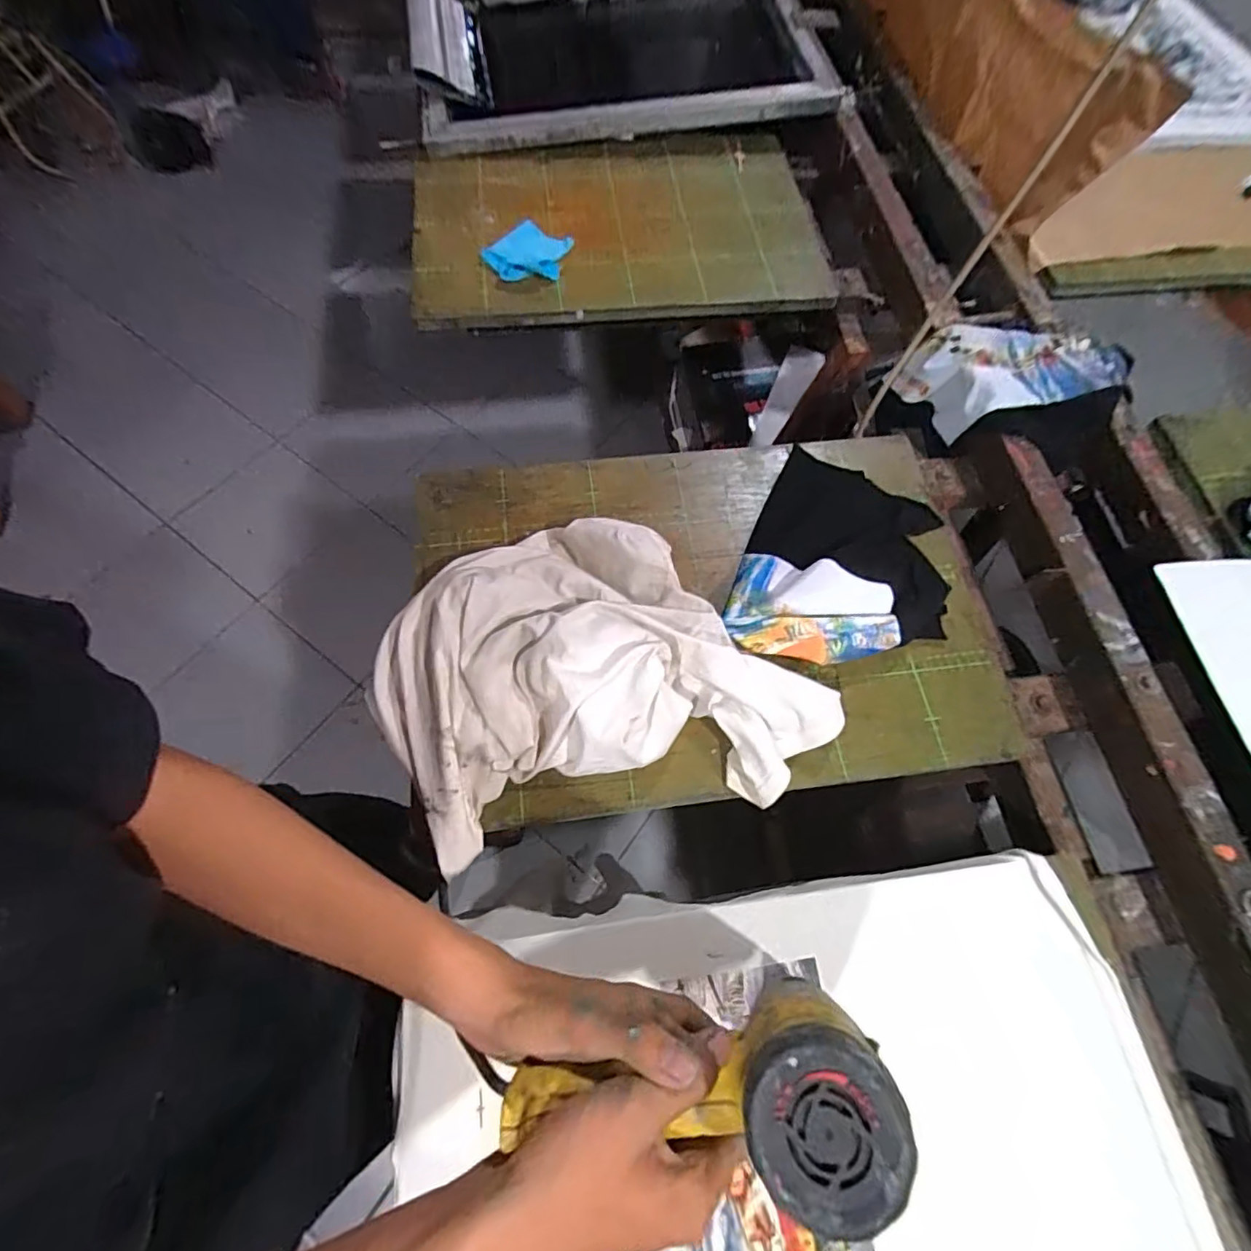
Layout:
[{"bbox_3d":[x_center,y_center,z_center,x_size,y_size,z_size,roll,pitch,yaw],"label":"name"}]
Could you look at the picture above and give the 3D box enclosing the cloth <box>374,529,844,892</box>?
[{"bbox_3d":[-0.036,0.049,0.507,0.337,0.095,0.320,-30,72,-14],"label":"cloth"}]

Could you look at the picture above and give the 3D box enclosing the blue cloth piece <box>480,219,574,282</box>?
[{"bbox_3d":[-0.136,-0.526,0.789,0.107,0.027,0.105,16,67,4],"label":"blue cloth piece"}]

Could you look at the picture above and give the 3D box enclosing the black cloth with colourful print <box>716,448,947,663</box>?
[{"bbox_3d":[0.238,-0.066,0.599,0.213,0.039,0.268,19,67,5],"label":"black cloth with colourful print"}]

